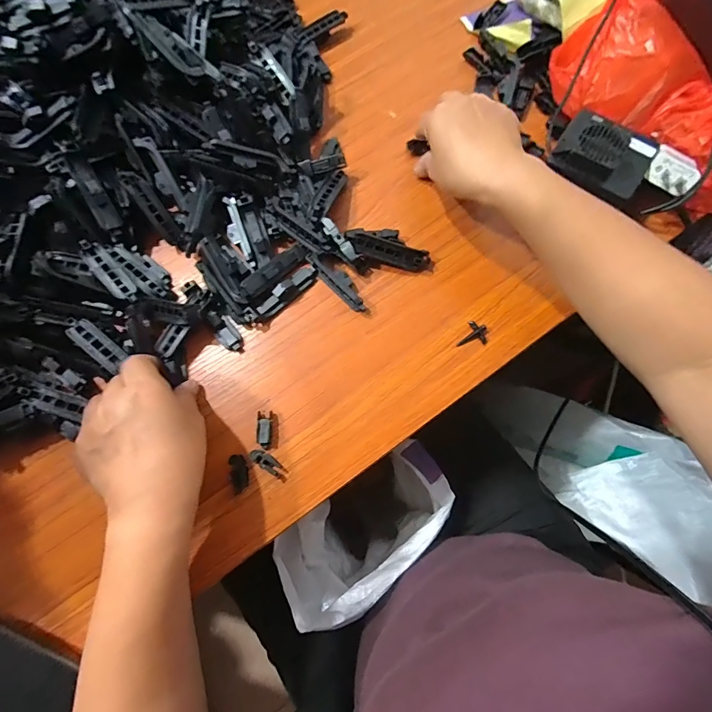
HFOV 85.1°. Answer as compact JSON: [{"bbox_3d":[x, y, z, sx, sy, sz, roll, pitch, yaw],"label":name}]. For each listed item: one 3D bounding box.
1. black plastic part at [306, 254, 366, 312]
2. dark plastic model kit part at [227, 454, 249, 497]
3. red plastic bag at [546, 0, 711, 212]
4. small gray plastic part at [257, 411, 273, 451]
[{"bbox_3d":[-0.016,-0.068,0.349,0.016,0.017,0.069,-42,77,-10],"label":"black plastic part"},{"bbox_3d":[-0.093,0.093,0.308,0.010,0.014,0.029,-18,74,-4],"label":"dark plastic model kit part"},{"bbox_3d":[0.278,-0.223,0.362,0.123,0.070,0.229,-31,94,22],"label":"red plastic bag"},{"bbox_3d":[-0.075,0.061,0.318,0.011,0.008,0.030,-4,74,0],"label":"small gray plastic part"}]

